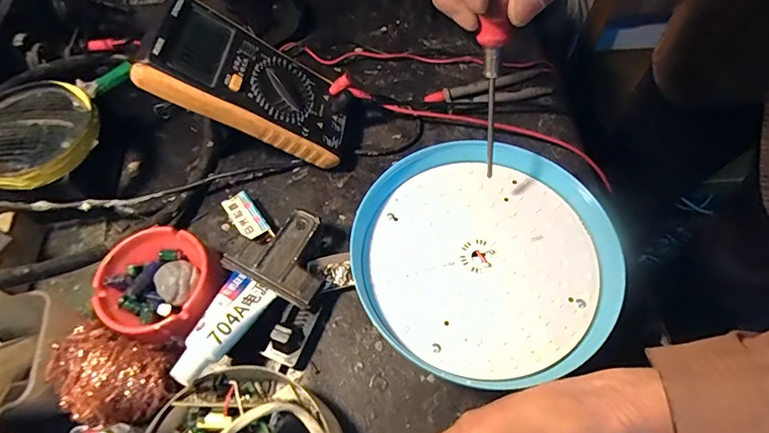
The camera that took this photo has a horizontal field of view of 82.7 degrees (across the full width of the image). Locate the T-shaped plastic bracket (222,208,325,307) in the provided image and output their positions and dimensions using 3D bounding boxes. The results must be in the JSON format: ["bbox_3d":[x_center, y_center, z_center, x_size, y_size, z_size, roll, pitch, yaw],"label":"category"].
[{"bbox_3d":[-0.076,0.024,0.330,0.075,0.007,0.062,26,70,10],"label":"T-shaped plastic bracket"}]

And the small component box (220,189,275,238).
[{"bbox_3d":[-0.114,0.005,0.367,0.022,0.021,0.048,-33,64,-16],"label":"small component box"}]

